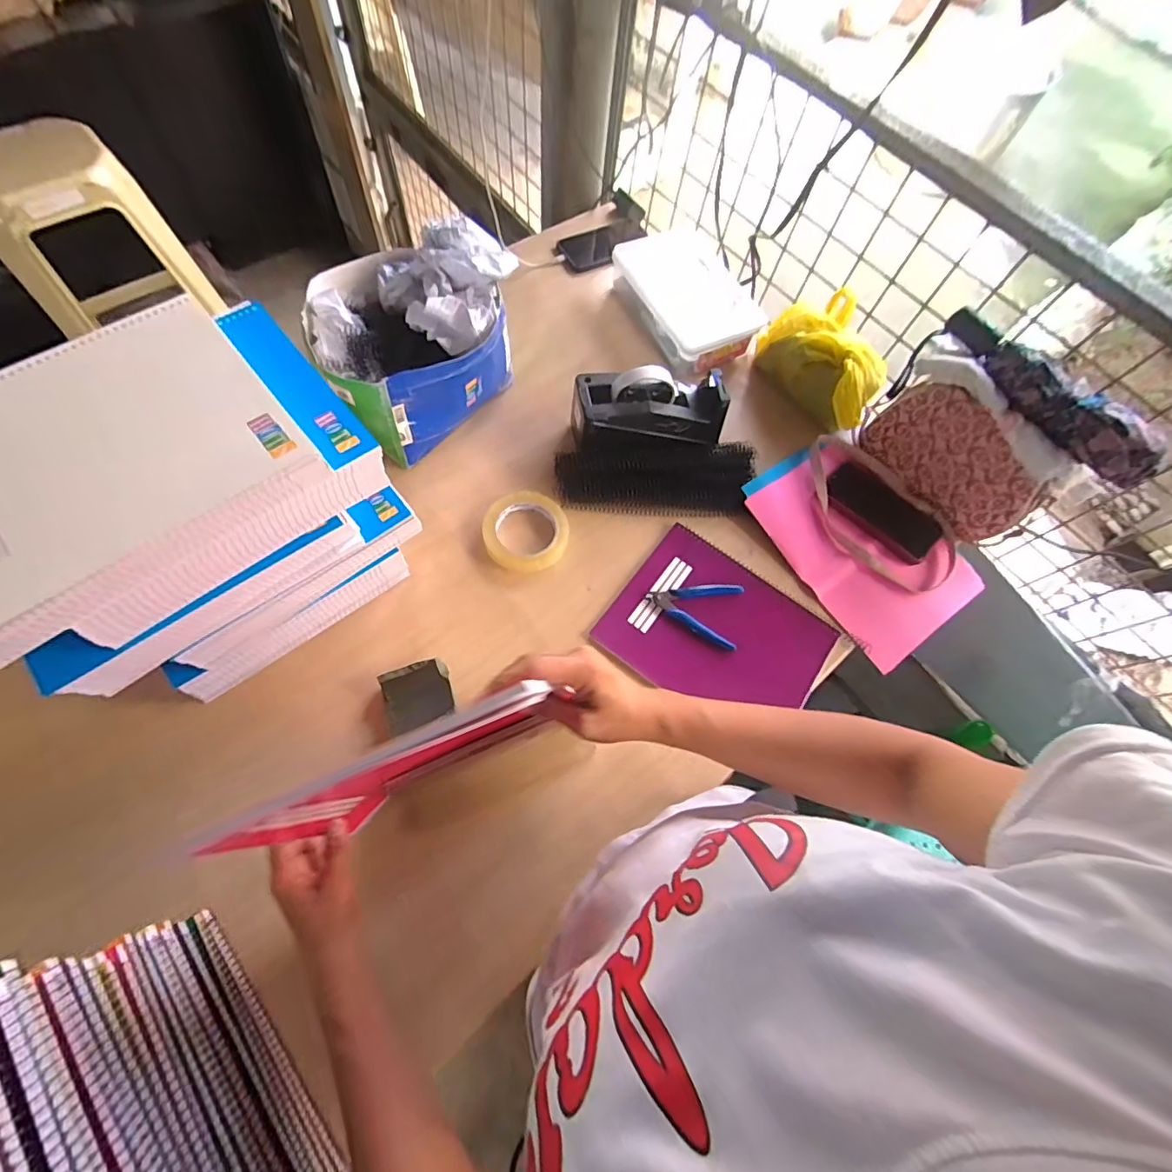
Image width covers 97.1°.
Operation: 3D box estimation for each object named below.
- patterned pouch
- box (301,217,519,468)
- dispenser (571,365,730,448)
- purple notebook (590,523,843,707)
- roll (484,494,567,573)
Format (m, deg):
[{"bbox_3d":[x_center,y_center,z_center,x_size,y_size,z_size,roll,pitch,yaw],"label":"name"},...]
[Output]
[{"bbox_3d":[0.469,-0.160,0.662,0.030,0.143,0.211,-41,77,-19],"label":"patterned pouch"},{"bbox_3d":[-0.208,-0.307,0.654,0.238,0.186,0.210,-33,74,-17],"label":"box"},{"bbox_3d":[0.081,-0.229,0.682,0.201,0.100,0.095,-15,70,-11],"label":"dispenser"},{"bbox_3d":[0.160,0.055,0.619,0.241,0.010,0.188,35,69,9],"label":"purple notebook"},{"bbox_3d":[-0.075,-0.069,0.645,0.102,0.015,0.103,2,67,-5],"label":"roll"}]

